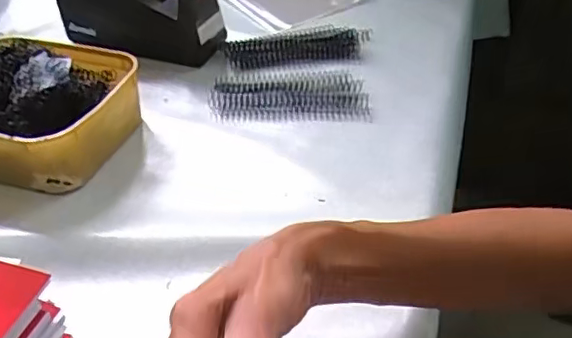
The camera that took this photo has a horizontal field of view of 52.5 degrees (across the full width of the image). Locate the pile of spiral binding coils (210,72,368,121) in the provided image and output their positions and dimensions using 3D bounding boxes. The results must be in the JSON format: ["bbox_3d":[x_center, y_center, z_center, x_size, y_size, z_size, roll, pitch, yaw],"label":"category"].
[{"bbox_3d":[0.004,-0.081,0.631,0.169,0.011,0.079,-1,40,3],"label":"pile of spiral binding coils"}]

